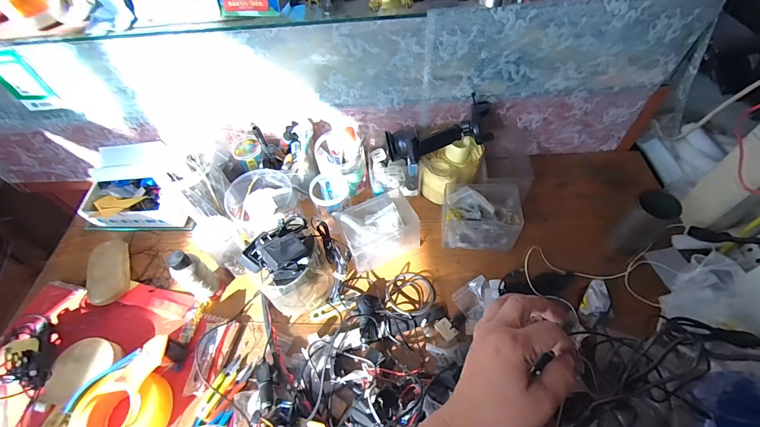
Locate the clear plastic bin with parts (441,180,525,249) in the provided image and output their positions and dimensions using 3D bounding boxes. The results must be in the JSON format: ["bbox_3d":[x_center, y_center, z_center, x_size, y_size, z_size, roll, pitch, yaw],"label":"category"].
[{"bbox_3d":[0.188,0.004,0.657,0.135,0.085,0.106,0,54,5],"label":"clear plastic bin with parts"}]

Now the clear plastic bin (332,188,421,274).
[{"bbox_3d":[-0.004,0.028,0.656,0.144,0.088,0.108,-23,55,-12],"label":"clear plastic bin"}]

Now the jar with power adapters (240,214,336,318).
[{"bbox_3d":[-0.149,0.083,0.580,0.127,0.152,0.110,-28,56,-15],"label":"jar with power adapters"}]

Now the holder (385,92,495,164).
[{"bbox_3d":[0.119,-0.160,0.657,0.216,0.071,0.098,-9,54,-2],"label":"holder"}]

